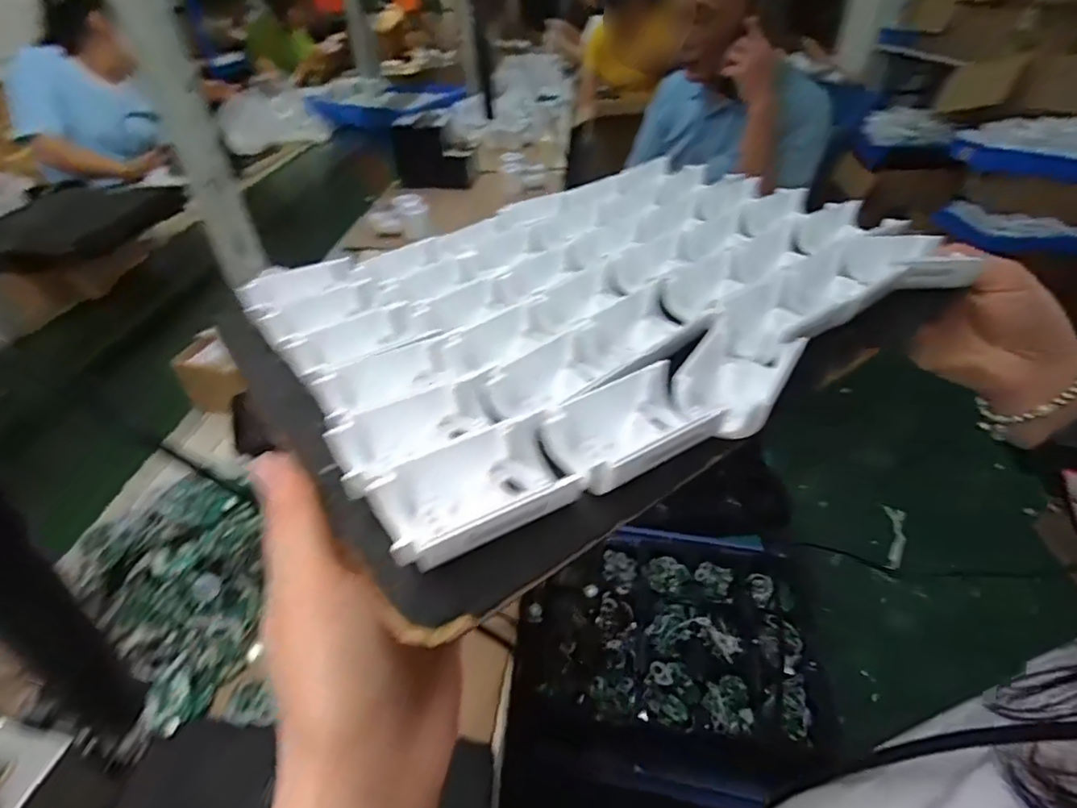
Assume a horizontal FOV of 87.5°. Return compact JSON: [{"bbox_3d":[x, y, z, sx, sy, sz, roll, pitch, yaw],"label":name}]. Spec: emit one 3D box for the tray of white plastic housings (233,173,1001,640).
[{"bbox_3d":[0.031,-0.059,0.298,0.332,0.031,0.231,-27,43,-29],"label":"tray of white plastic housings"}]

